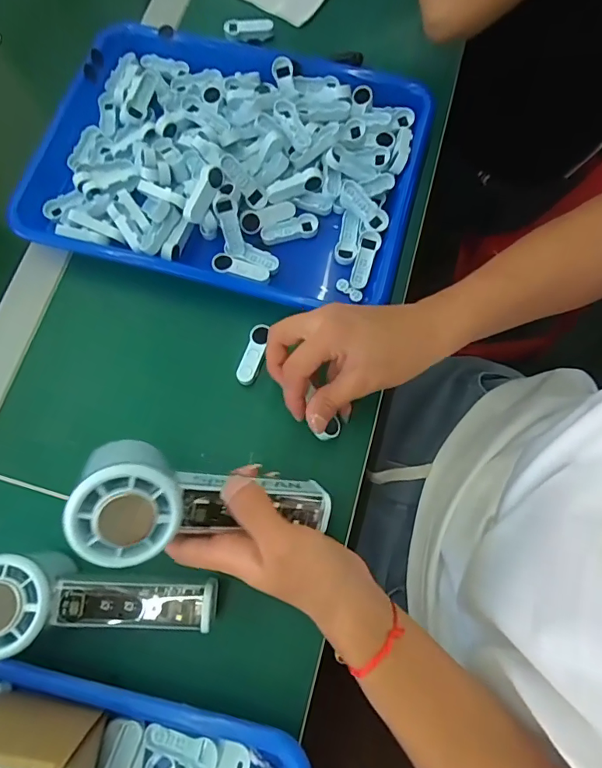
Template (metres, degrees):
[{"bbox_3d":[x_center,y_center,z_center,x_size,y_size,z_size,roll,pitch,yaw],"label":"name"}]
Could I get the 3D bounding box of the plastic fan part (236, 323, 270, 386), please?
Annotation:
[{"bbox_3d":[-0.038,-0.024,0.361,0.017,0.010,0.050,15,75,6],"label":"plastic fan part"}]

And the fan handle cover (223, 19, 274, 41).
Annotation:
[{"bbox_3d":[-0.053,-0.363,0.451,0.049,0.013,0.015,6,75,3],"label":"fan handle cover"}]

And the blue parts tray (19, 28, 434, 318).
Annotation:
[{"bbox_3d":[-0.062,-0.196,0.397,0.323,0.048,0.241,15,75,6],"label":"blue parts tray"}]

